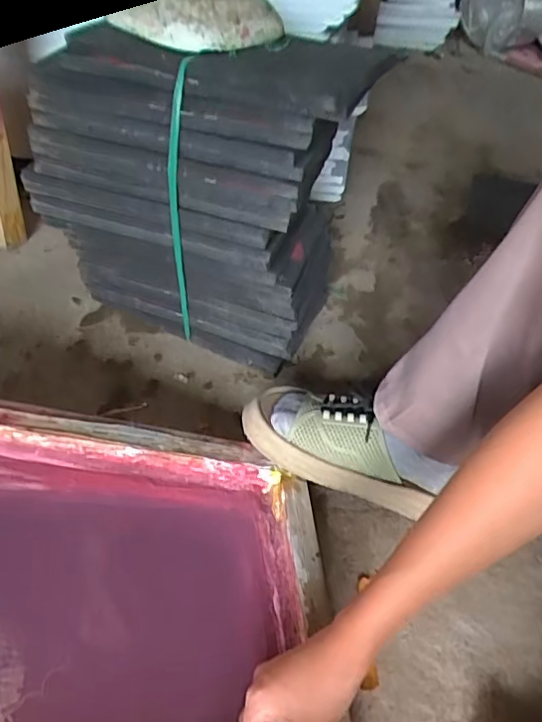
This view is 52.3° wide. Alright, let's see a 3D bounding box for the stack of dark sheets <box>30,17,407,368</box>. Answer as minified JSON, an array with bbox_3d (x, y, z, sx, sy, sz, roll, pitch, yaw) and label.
[{"bbox_3d":[-0.071,-0.204,0.667,0.327,0.332,0.226,17,47,11],"label":"stack of dark sheets"}]

